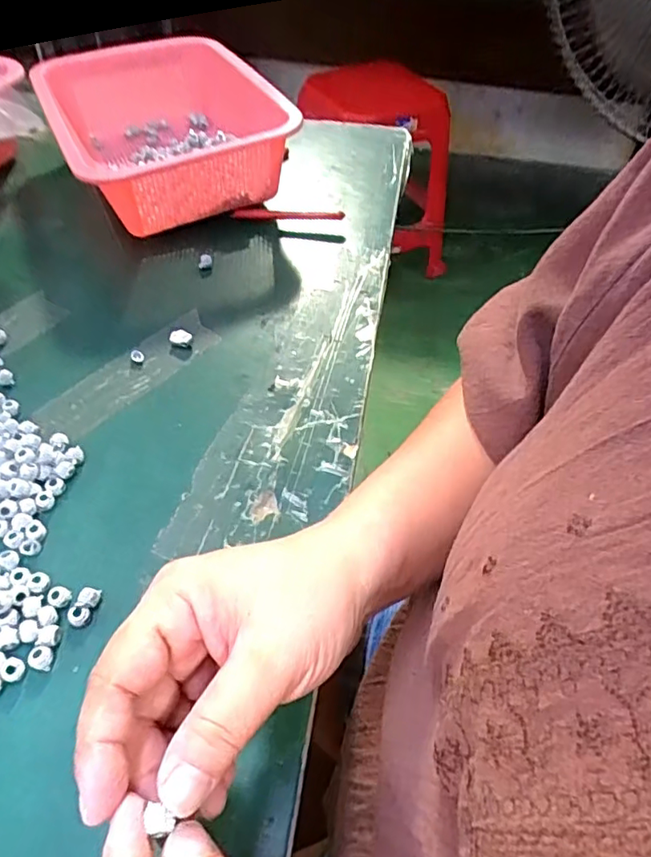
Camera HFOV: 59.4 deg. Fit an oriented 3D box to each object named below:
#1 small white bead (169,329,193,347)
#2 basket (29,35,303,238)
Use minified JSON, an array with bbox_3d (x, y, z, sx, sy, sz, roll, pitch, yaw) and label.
[{"bbox_3d":[-0.107,-0.067,0.422,0.015,0.006,0.013,15,53,10],"label":"small white bead"},{"bbox_3d":[-0.151,-0.269,0.527,0.178,0.091,0.238,-21,55,-17],"label":"basket"}]

